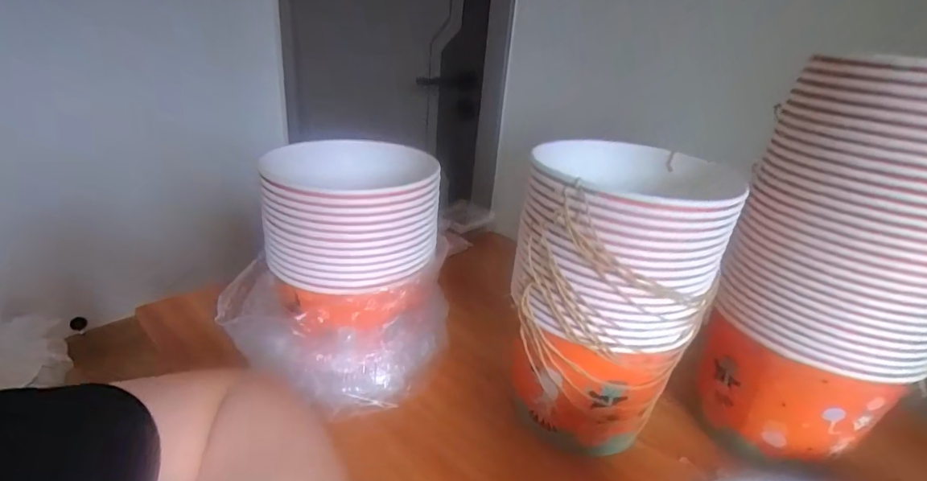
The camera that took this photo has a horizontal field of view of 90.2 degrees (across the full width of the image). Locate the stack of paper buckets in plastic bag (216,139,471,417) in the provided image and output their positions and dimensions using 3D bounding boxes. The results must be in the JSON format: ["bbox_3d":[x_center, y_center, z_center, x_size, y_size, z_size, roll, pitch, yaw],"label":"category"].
[{"bbox_3d":[-0.126,0.033,0.459,0.200,0.248,0.170,-9,28,-28],"label":"stack of paper buckets in plastic bag"}]

